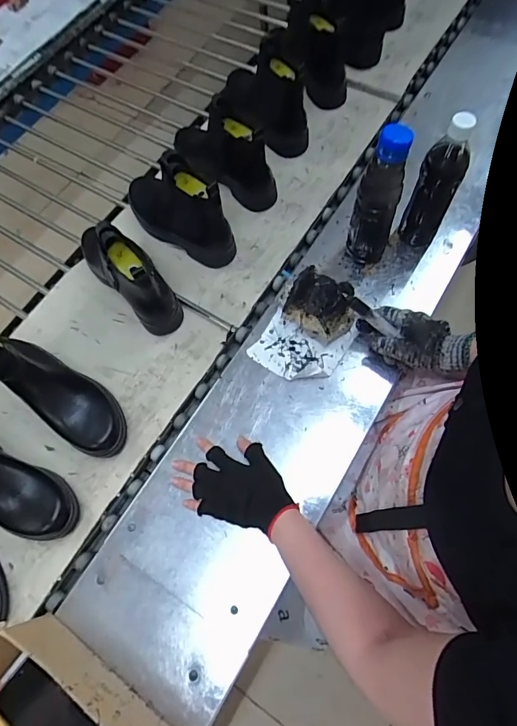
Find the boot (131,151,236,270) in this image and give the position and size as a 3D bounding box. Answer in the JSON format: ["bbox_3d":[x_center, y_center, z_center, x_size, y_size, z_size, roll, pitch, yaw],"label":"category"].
[{"bbox_3d":[-0.147,-0.272,0.724,0.234,0.158,0.081,40,77,18],"label":"boot"}]

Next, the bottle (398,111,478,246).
[{"bbox_3d":[0.260,-0.261,0.624,0.061,0.205,0.052,27,73,15],"label":"bottle"}]

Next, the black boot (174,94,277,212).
[{"bbox_3d":[-0.082,-0.390,0.775,0.083,0.163,0.247,-44,71,-12],"label":"black boot"}]

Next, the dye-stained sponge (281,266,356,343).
[{"bbox_3d":[0.094,-0.084,0.636,0.095,0.085,0.079,23,72,14],"label":"dye-stained sponge"}]

